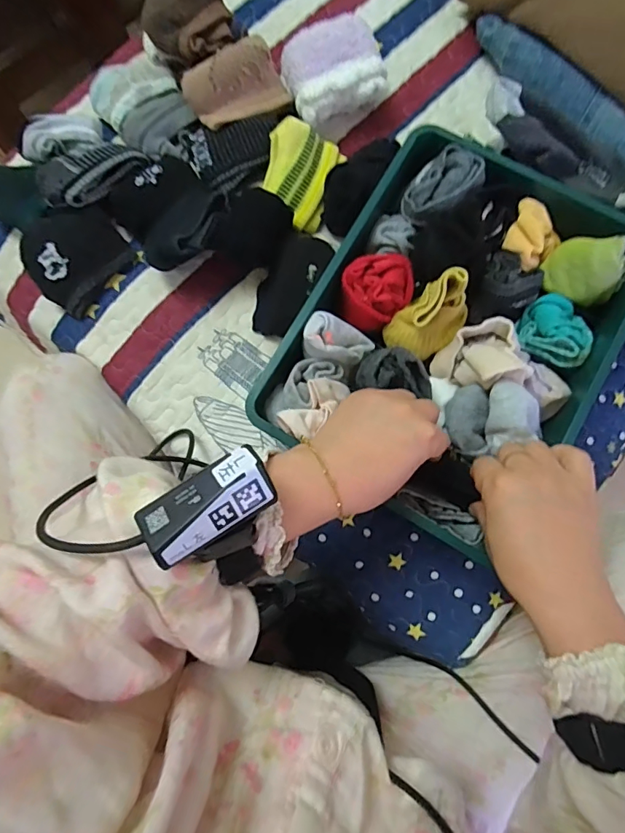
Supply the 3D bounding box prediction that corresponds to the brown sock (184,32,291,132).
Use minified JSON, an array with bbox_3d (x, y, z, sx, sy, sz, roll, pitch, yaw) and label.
[{"bbox_3d":[-0.076,-0.327,0.458,0.096,0.036,0.062,-32,78,-8],"label":"brown sock"}]

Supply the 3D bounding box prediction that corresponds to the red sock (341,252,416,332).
[{"bbox_3d":[0.056,-0.105,0.395,0.058,0.044,0.046,-12,77,-3],"label":"red sock"}]

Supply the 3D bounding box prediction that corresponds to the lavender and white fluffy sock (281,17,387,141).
[{"bbox_3d":[0.021,-0.343,0.475,0.103,0.067,0.088,-38,79,-9],"label":"lavender and white fluffy sock"}]

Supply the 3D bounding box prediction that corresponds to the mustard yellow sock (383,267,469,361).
[{"bbox_3d":[0.096,-0.084,0.375,0.050,0.071,0.052,34,79,8],"label":"mustard yellow sock"}]

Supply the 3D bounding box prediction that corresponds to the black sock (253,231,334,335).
[{"bbox_3d":[-0.019,-0.122,0.438,0.059,0.055,0.097,35,79,8],"label":"black sock"}]

